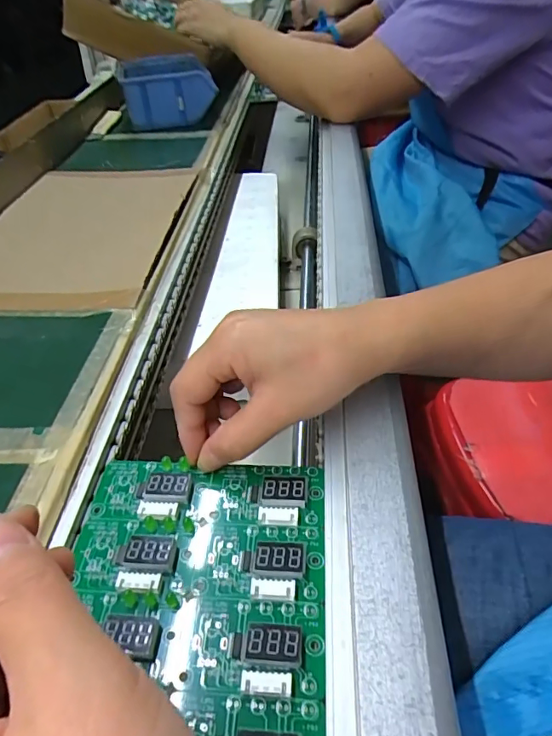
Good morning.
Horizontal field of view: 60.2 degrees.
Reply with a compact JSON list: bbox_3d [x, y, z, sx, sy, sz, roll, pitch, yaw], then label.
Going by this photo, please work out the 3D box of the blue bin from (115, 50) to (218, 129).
[{"bbox_3d":[-0.172,-0.433,0.739,0.124,0.060,0.158,-15,44,-13],"label":"blue bin"}]

